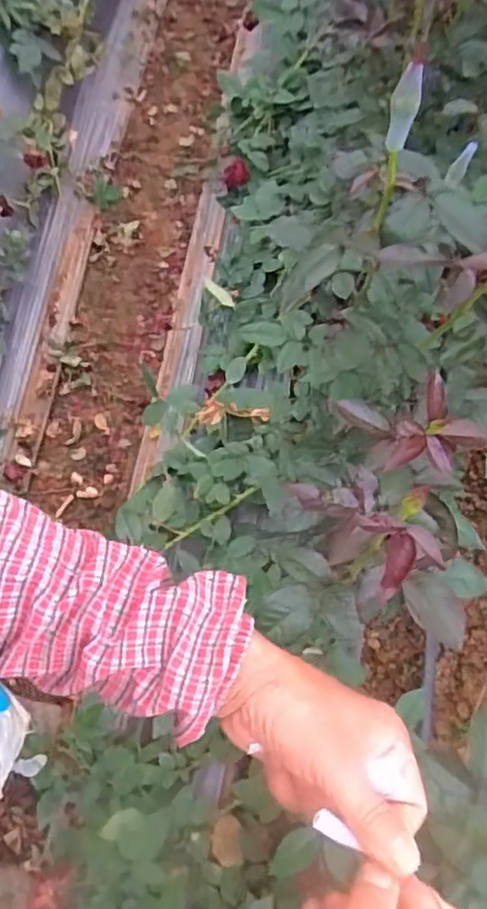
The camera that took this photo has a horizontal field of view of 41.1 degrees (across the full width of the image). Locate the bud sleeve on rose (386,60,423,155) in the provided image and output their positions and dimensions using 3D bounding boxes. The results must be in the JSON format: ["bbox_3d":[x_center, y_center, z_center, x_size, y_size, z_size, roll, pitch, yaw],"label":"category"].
[{"bbox_3d":[0.099,-0.213,0.405,0.017,0.062,0.013,17,70,3],"label":"bud sleeve on rose"}]

